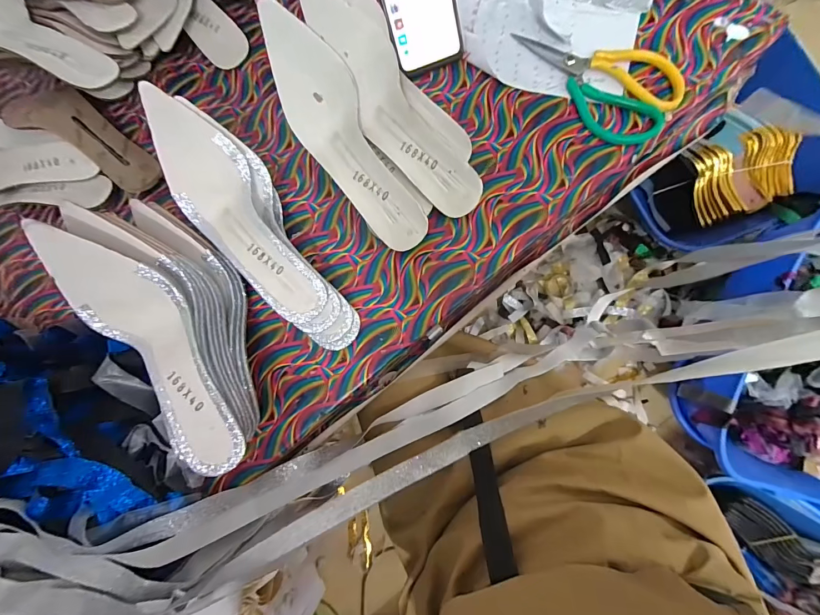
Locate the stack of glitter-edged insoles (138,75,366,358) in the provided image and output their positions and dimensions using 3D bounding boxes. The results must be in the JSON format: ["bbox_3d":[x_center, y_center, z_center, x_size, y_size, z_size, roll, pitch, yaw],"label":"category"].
[{"bbox_3d":[-0.161,-0.077,0.371,0.088,0.060,0.297,-36,94,2],"label":"stack of glitter-edged insoles"}]

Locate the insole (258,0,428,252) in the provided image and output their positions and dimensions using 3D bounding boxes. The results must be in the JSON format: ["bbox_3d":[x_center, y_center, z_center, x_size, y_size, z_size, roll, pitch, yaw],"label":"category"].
[{"bbox_3d":[-0.067,-0.169,0.357,0.076,0.044,0.253,-32,96,2],"label":"insole"}]

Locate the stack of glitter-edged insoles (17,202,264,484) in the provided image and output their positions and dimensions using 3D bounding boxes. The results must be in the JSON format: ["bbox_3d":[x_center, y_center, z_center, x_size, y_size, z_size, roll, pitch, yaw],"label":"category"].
[{"bbox_3d":[-0.218,0.022,0.339,0.106,0.105,0.263,-37,81,1],"label":"stack of glitter-edged insoles"}]

